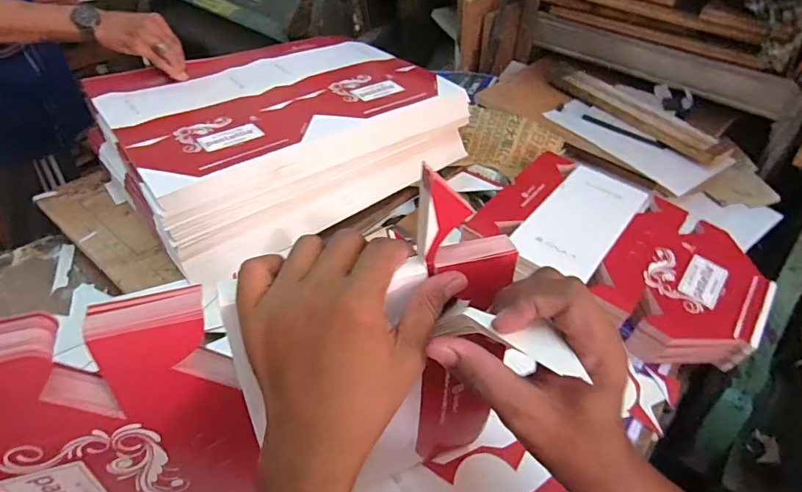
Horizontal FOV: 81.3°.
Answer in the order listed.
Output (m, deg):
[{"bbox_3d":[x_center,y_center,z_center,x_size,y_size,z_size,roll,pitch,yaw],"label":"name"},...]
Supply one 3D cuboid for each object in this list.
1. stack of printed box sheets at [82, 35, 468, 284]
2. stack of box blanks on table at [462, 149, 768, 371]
[{"bbox_3d":[-0.216,-0.220,0.834,0.533,0.122,0.435,-29,52,-31],"label":"stack of printed box sheets"},{"bbox_3d":[0.325,0.005,0.695,0.387,0.055,0.283,32,49,27],"label":"stack of box blanks on table"}]

